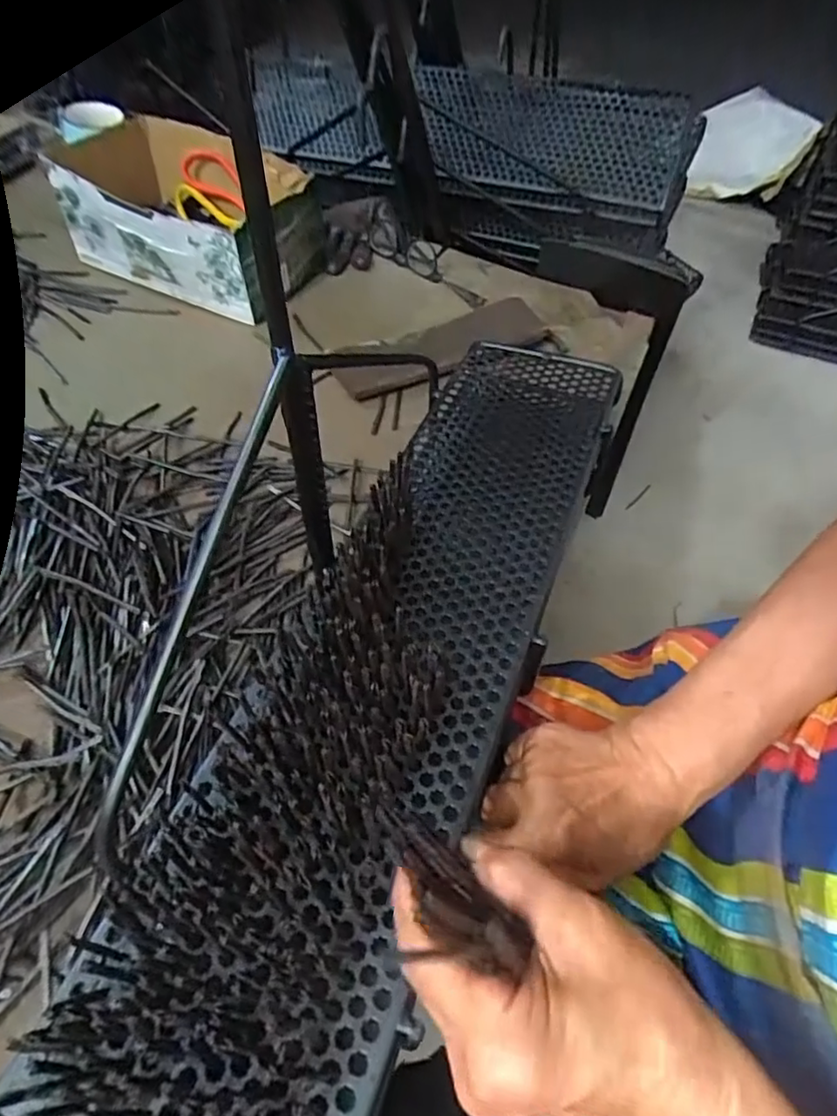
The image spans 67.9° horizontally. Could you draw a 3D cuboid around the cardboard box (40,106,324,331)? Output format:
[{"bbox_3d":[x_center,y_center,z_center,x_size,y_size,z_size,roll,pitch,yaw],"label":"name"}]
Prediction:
[{"bbox_3d":[-0.270,-0.416,0.771,0.263,0.113,0.186,25,54,15],"label":"cardboard box"}]

